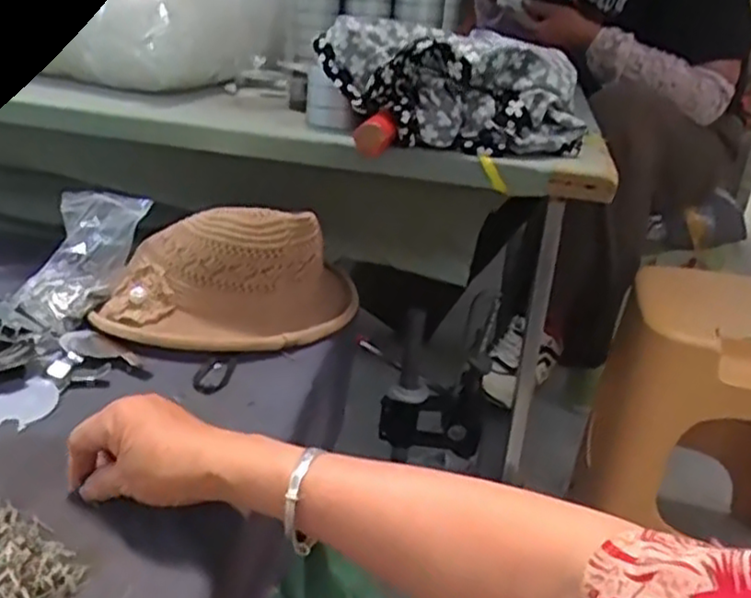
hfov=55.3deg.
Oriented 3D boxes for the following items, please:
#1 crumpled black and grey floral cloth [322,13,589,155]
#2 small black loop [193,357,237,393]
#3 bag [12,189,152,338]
[{"bbox_3d":[0.073,-0.203,0.680,0.234,0.095,0.127,17,27,25],"label":"crumpled black and grey floral cloth"},{"bbox_3d":[-0.140,0.066,0.625,0.029,0.006,0.055,6,24,1],"label":"small black loop"},{"bbox_3d":[-0.289,-0.039,0.696,0.092,0.025,0.147,13,64,9],"label":"bag"}]

